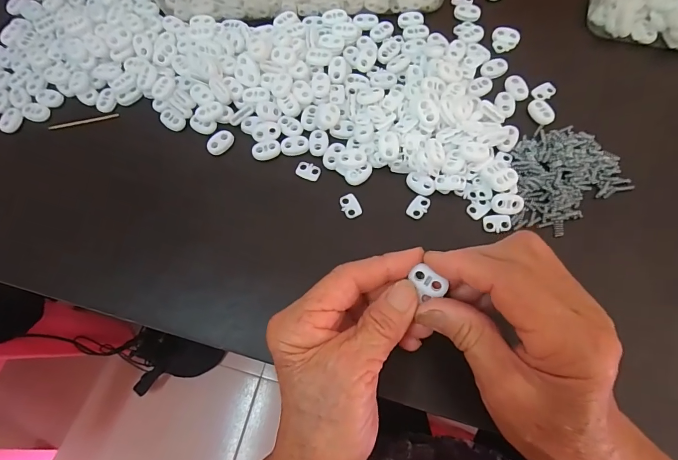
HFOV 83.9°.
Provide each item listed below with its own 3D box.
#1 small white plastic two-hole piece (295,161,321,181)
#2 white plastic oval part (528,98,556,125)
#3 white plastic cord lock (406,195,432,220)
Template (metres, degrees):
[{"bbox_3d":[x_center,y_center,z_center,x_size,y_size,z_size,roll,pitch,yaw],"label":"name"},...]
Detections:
[{"bbox_3d":[-0.024,-0.046,0.293,0.018,0.004,0.013,20,73,9],"label":"small white plastic two-hole piece"},{"bbox_3d":[0.161,-0.095,0.299,0.017,0.005,0.023,-17,71,-4],"label":"white plastic oval part"},{"bbox_3d":[0.059,-0.017,0.279,0.013,0.004,0.020,31,75,12],"label":"white plastic cord lock"}]

